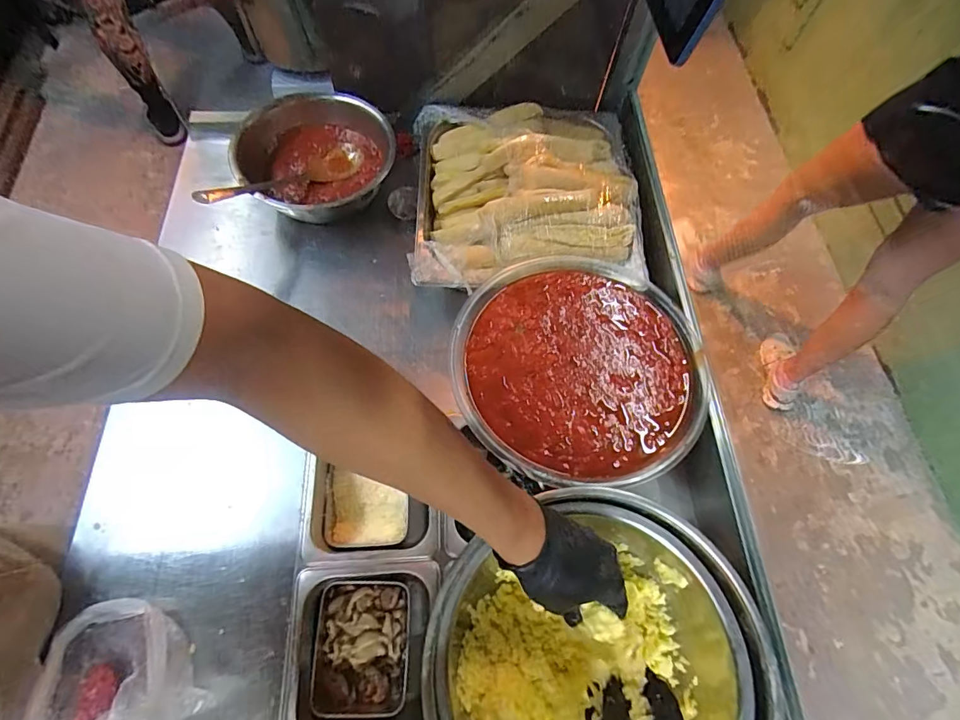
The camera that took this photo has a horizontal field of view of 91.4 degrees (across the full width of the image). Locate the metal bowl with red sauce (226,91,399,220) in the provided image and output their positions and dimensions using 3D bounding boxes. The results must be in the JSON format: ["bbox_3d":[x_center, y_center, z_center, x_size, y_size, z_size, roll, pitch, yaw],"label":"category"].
[{"bbox_3d":[-0.247,-0.289,0.719,0.212,0.101,0.202,1,66,-2],"label":"metal bowl with red sauce"}]

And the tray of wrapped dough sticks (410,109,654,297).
[{"bbox_3d":[0.068,-0.264,0.695,0.331,0.088,0.358,0,66,-2],"label":"tray of wrapped dough sticks"}]

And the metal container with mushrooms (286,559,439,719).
[{"bbox_3d":[-0.124,0.333,0.542,0.162,0.094,0.175,-3,66,-3],"label":"metal container with mushrooms"}]

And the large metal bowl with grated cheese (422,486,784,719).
[{"bbox_3d":[0.114,0.291,0.456,0.287,0.129,0.291,1,66,-2],"label":"large metal bowl with grated cheese"}]

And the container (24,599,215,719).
[{"bbox_3d":[-0.346,0.298,0.453,0.128,0.081,0.129,-12,67,-7],"label":"container"}]

